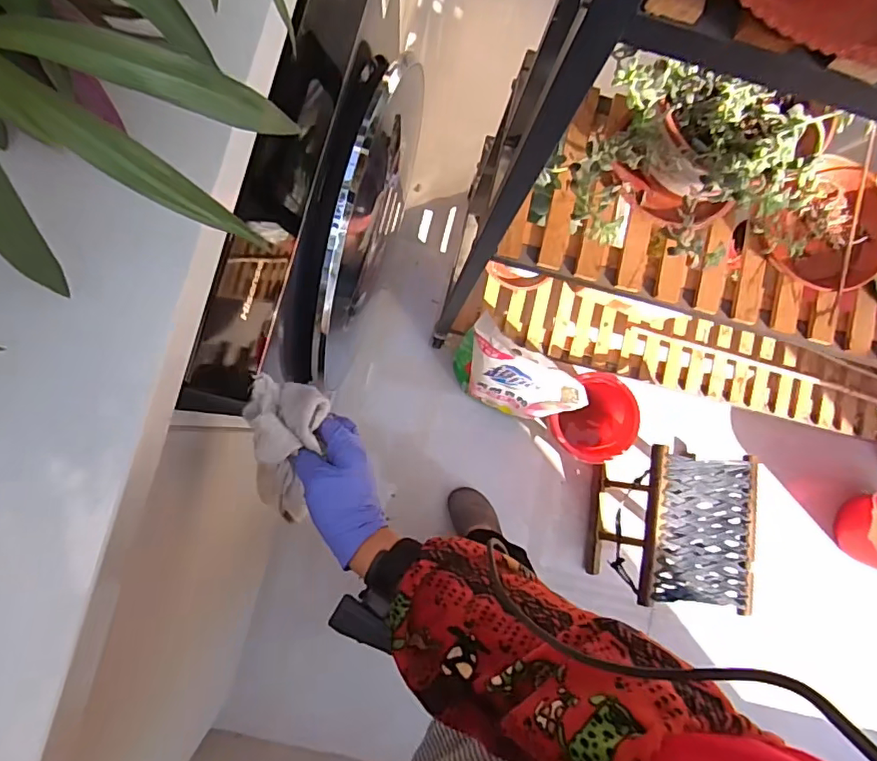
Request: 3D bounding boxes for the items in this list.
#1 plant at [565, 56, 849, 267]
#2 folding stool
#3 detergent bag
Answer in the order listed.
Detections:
[{"bbox_3d":[0.270,-0.217,0.597,0.209,0.196,0.163,1,85,-4],"label":"plant"},{"bbox_3d":[0.476,0.290,1.155,0.230,0.274,0.274,3,85,-4],"label":"folding stool"},{"bbox_3d":[0.147,0.005,1.104,0.252,0.302,0.097,31,84,-1],"label":"detergent bag"}]

